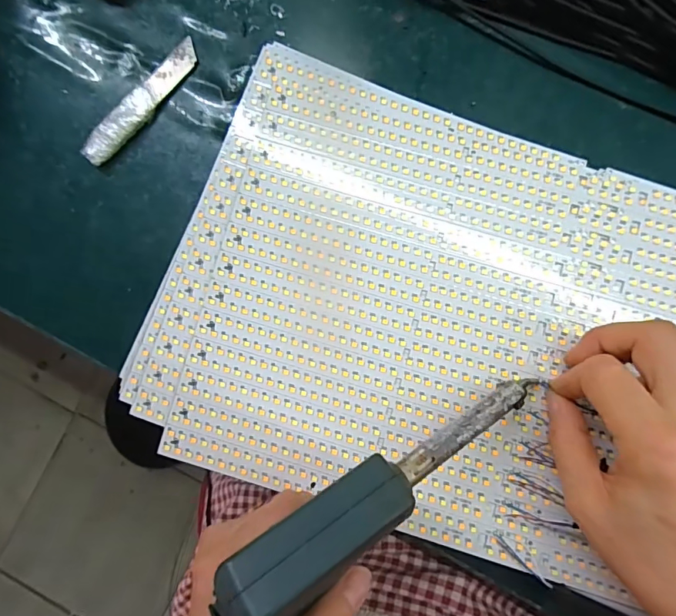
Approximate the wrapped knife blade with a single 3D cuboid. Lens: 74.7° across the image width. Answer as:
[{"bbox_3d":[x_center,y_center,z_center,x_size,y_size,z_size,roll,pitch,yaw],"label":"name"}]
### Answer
[{"bbox_3d":[-0.133,-0.139,0.301,0.020,0.011,0.104,42,90,4],"label":"wrapped knife blade"}]

